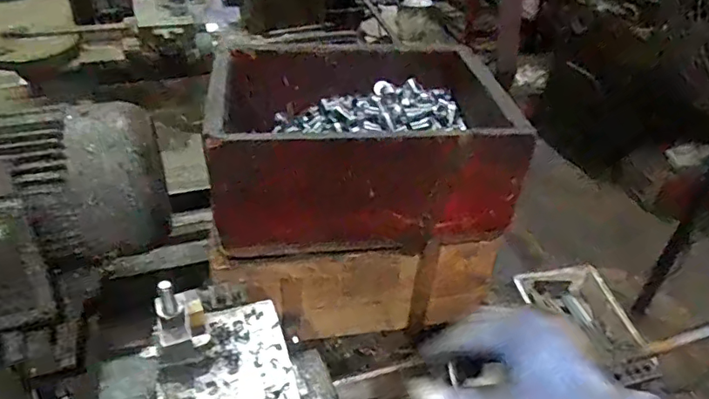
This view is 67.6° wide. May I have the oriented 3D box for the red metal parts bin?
[{"bbox_3d":[0.008,-0.078,0.671,0.341,0.151,0.245,-2,38,-8],"label":"red metal parts bin"}]

